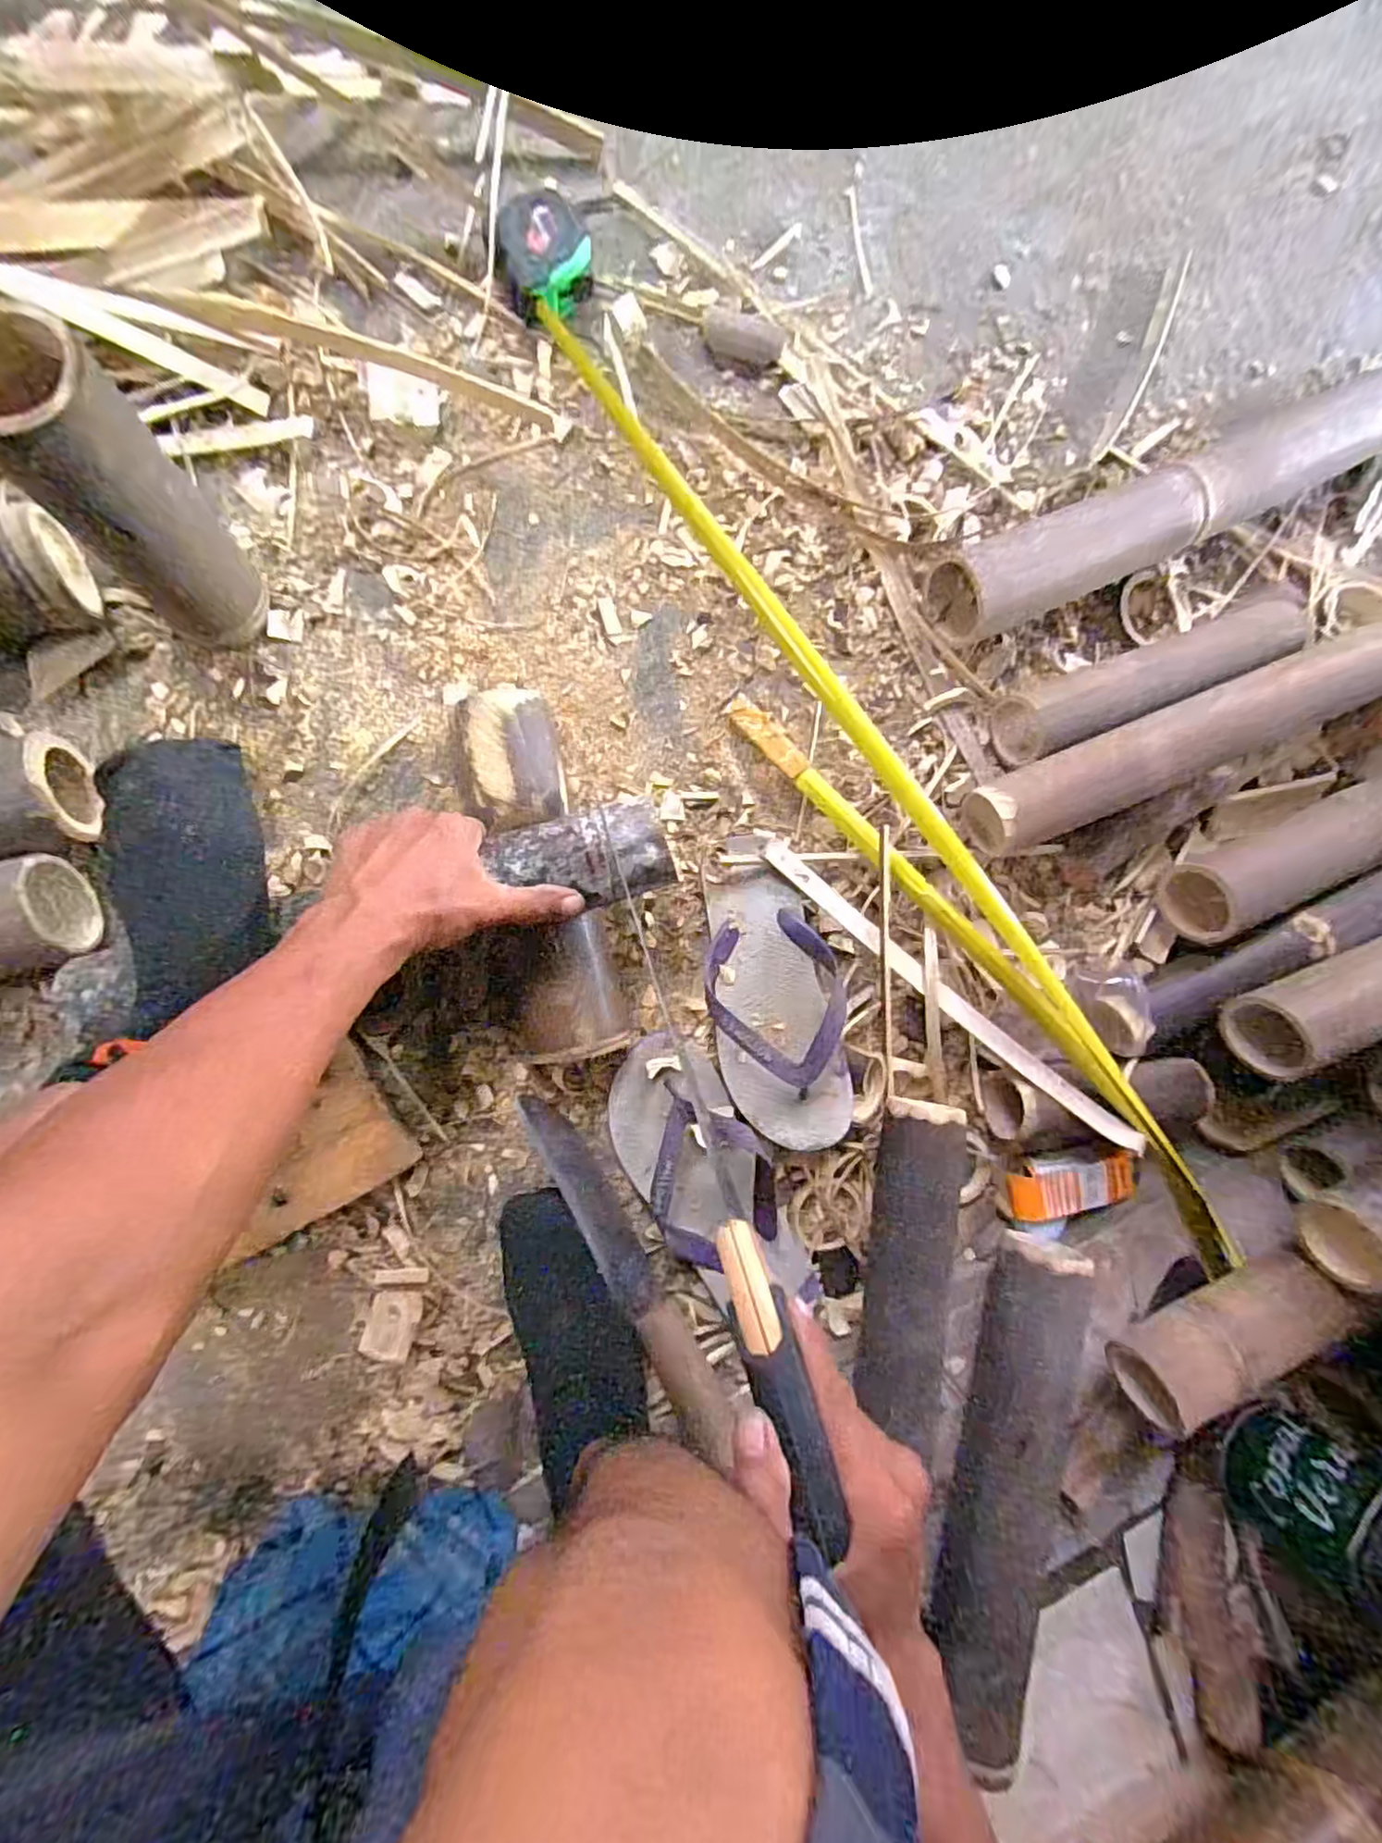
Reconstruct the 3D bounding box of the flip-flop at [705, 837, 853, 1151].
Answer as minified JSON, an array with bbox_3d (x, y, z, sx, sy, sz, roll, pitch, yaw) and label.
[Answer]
[{"bbox_3d":[0.069,0.057,0.556,0.111,0.059,0.254,-13,90,-11],"label":"flip-flop"}]

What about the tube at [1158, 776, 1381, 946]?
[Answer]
[{"bbox_3d":[0.708,-0.118,0.660,0.578,0.084,0.075,-23,92,-11],"label":"tube"}]

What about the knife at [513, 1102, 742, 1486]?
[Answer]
[{"bbox_3d":[-0.052,0.263,0.519,0.038,0.019,0.287,-31,79,-8],"label":"knife"}]

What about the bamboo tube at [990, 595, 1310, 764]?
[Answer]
[{"bbox_3d":[0.423,-0.222,0.628,0.299,0.067,0.064,-21,92,-11],"label":"bamboo tube"}]

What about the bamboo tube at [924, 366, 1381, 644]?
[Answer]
[{"bbox_3d":[0.529,-0.433,0.648,0.699,0.087,0.077,-28,93,-11],"label":"bamboo tube"}]

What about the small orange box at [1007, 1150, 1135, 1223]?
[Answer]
[{"bbox_3d":[0.345,0.239,0.615,0.109,0.033,0.051,-6,88,-8],"label":"small orange box"}]

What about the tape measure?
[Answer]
[{"bbox_3d":[0.143,-0.150,0.570,0.131,0.073,1.027,-35,94,-10],"label":"tape measure"}]

